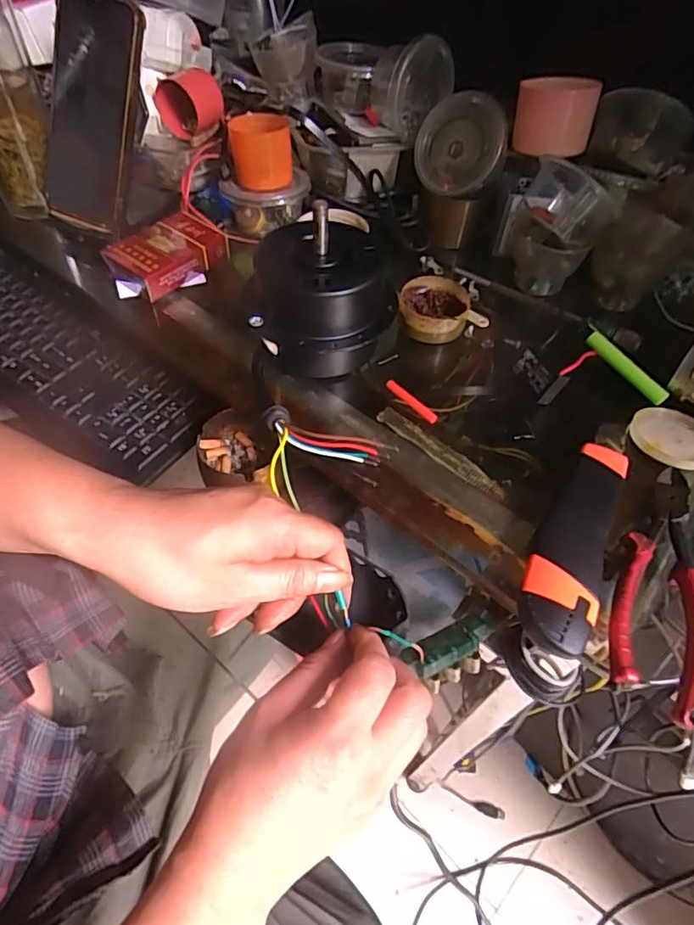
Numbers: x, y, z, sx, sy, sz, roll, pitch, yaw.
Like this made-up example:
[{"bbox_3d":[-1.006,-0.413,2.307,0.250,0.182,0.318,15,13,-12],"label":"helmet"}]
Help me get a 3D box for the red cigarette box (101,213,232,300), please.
[{"bbox_3d":[-0.151,-0.171,0.453,0.060,0.027,0.089,36,59,22],"label":"red cigarette box"}]

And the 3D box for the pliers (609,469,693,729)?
[{"bbox_3d":[0.176,0.060,0.298,0.044,0.018,0.158,25,55,15],"label":"pliers"}]

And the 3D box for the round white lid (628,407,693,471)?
[{"bbox_3d":[0.220,-0.017,0.360,0.060,0.010,0.060,2,53,-2],"label":"round white lid"}]

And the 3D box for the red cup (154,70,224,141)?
[{"bbox_3d":[-0.133,-0.314,0.469,0.044,0.043,0.054,21,54,12],"label":"red cup"}]

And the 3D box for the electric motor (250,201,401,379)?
[{"bbox_3d":[-0.019,-0.117,0.375,0.098,0.093,0.083,14,53,7],"label":"electric motor"}]

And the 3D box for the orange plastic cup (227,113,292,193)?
[{"bbox_3d":[-0.073,-0.267,0.465,0.051,0.048,0.057,-3,53,-6],"label":"orange plastic cup"}]

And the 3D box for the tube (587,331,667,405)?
[{"bbox_3d":[0.200,-0.068,0.389,0.010,0.010,0.068,-37,77,-27],"label":"tube"}]

